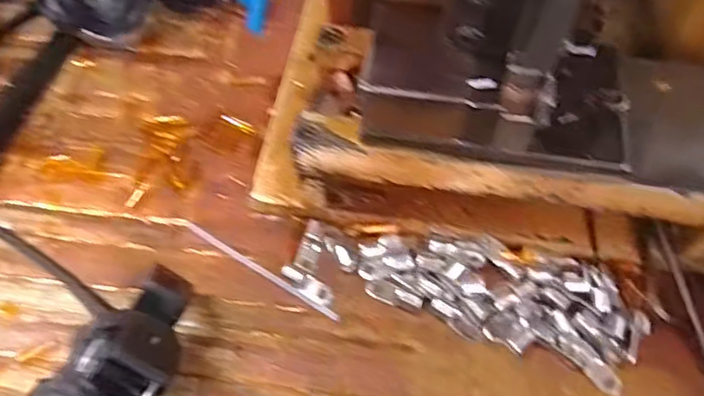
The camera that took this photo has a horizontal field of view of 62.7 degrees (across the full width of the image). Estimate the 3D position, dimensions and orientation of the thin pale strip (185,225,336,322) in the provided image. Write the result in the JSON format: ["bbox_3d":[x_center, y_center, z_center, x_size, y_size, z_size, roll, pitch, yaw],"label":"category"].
[{"bbox_3d":[-0.055,0.043,0.347,0.112,0.004,0.004,29,63,16],"label":"thin pale strip"}]

